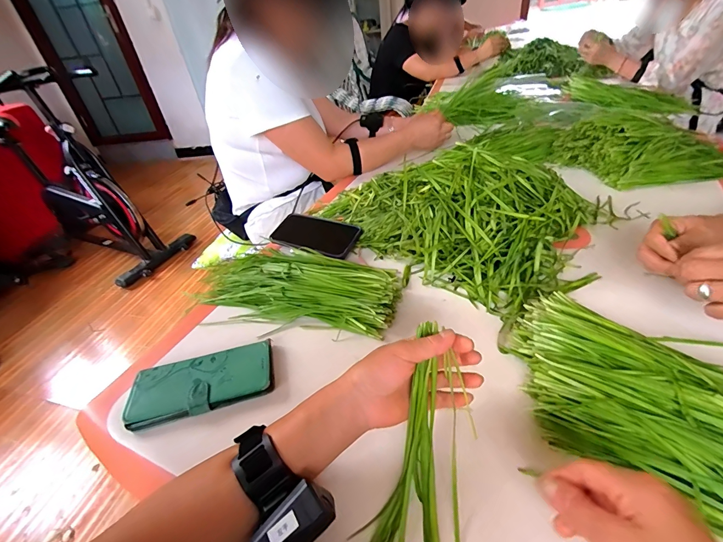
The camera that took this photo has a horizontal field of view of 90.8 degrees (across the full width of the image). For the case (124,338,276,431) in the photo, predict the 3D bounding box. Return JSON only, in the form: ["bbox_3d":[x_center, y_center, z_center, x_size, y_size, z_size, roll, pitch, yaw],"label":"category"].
[{"bbox_3d":[-0.188,0.135,0.429,0.163,0.024,0.076,-15,38,-9],"label":"case"}]

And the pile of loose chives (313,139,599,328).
[{"bbox_3d":[0.167,-0.115,0.605,0.399,0.119,0.281,27,50,37],"label":"pile of loose chives"}]

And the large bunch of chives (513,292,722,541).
[{"bbox_3d":[0.313,0.151,0.306,0.181,0.049,0.383,-29,43,-25],"label":"large bunch of chives"}]

